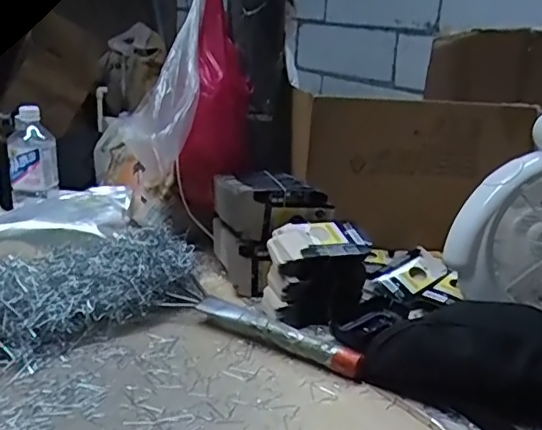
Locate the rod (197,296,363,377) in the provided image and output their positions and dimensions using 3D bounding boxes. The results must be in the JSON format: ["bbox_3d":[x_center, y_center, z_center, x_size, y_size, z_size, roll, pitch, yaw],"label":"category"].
[{"bbox_3d":[0.006,0.135,0.649,0.210,0.022,0.024,15,23,30],"label":"rod"}]

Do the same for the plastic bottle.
[{"bbox_3d":[-0.400,-0.107,0.947,0.076,0.135,0.057,-5,21,-22],"label":"plastic bottle"}]

